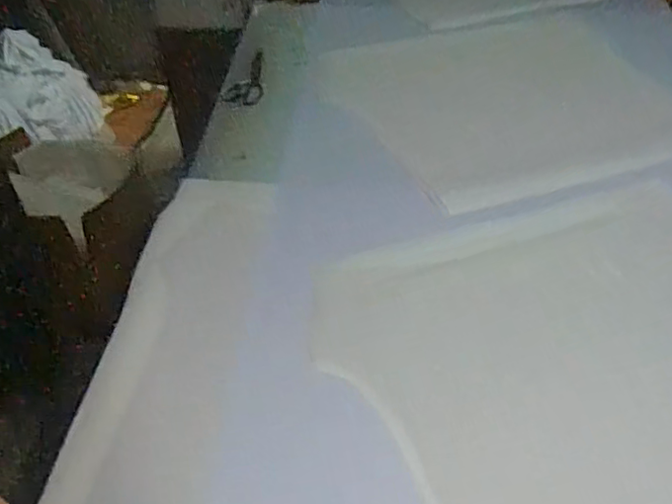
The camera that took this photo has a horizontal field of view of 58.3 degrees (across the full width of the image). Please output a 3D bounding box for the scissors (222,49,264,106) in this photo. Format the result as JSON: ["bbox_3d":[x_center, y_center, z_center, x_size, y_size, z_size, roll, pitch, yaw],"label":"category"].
[{"bbox_3d":[-0.180,-0.347,1.224,0.074,0.201,0.014,11,67,-14],"label":"scissors"}]

